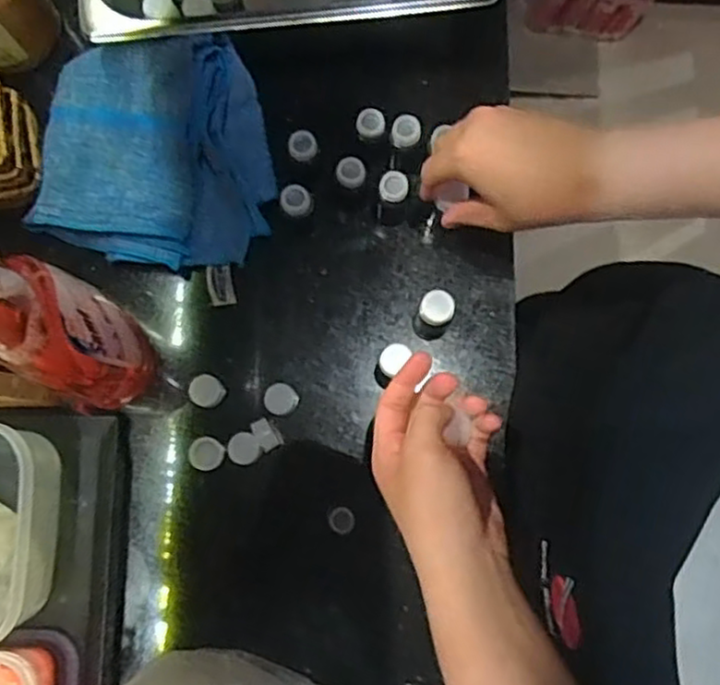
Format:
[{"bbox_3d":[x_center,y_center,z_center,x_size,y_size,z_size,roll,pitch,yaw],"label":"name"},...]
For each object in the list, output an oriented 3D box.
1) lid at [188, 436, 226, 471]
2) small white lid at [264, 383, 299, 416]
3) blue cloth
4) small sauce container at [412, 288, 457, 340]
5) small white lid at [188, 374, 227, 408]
[{"bbox_3d":[-0.123,0.088,0.557,0.028,0.007,0.026,0,80,-1],"label":"lid"},{"bbox_3d":[-0.064,0.046,0.565,0.026,0.004,0.025,0,80,-1],"label":"small white lid"},{"bbox_3d":[-0.167,-0.154,0.561,0.186,0.064,0.168,2,80,0],"label":"blue cloth"},{"bbox_3d":[0.058,-0.021,0.553,0.027,0.062,0.026,0,80,-1],"label":"small sauce container"},{"bbox_3d":[-0.125,0.039,0.568,0.027,0.006,0.025,0,80,-1],"label":"small white lid"}]

